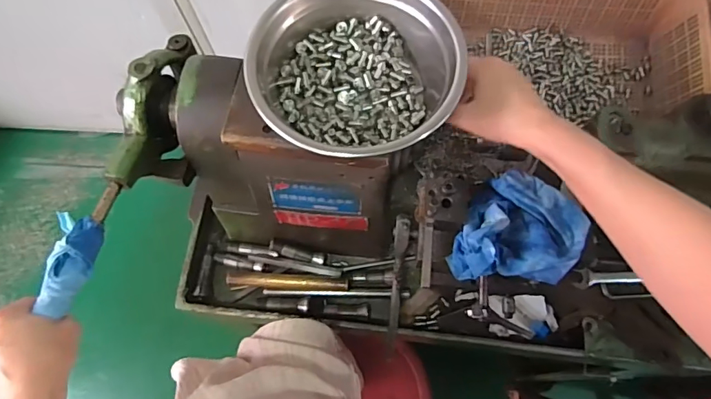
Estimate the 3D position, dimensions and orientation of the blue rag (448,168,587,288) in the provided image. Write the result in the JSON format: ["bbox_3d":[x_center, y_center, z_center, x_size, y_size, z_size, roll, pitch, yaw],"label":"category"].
[{"bbox_3d":[0.149,0.036,0.428,0.104,0.041,0.117,34,73,13],"label":"blue rag"}]

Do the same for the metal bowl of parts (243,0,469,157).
[{"bbox_3d":[-0.001,-0.112,0.401,0.167,0.056,0.152,-1,69,2],"label":"metal bowl of parts"}]

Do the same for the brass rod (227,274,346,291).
[{"bbox_3d":[-0.090,0.110,0.629,0.159,0.016,0.018,2,69,2],"label":"brass rod"}]

